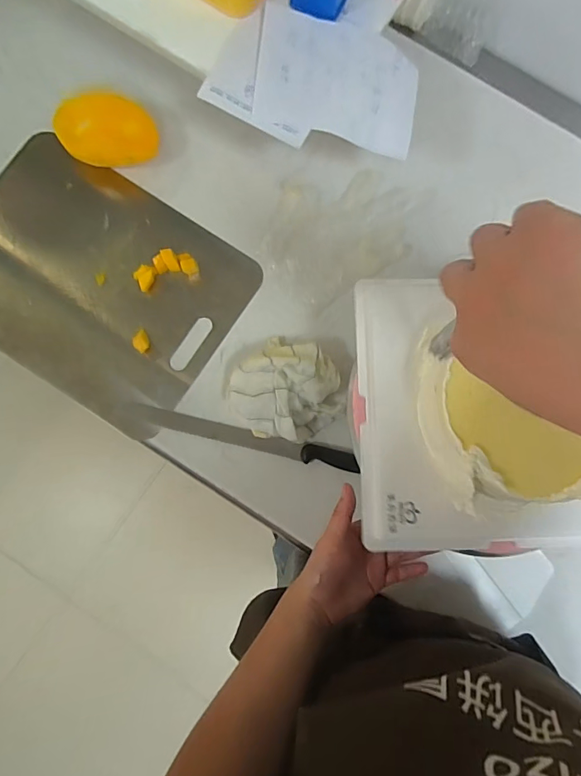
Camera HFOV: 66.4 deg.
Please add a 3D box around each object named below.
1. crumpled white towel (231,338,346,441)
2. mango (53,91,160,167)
[{"bbox_3d":[-0.001,0.006,0.573,0.135,0.062,0.135,43,83,3],"label":"crumpled white towel"},{"bbox_3d":[-0.250,-0.348,0.606,0.130,0.071,0.077,-13,83,-4],"label":"mango"}]

